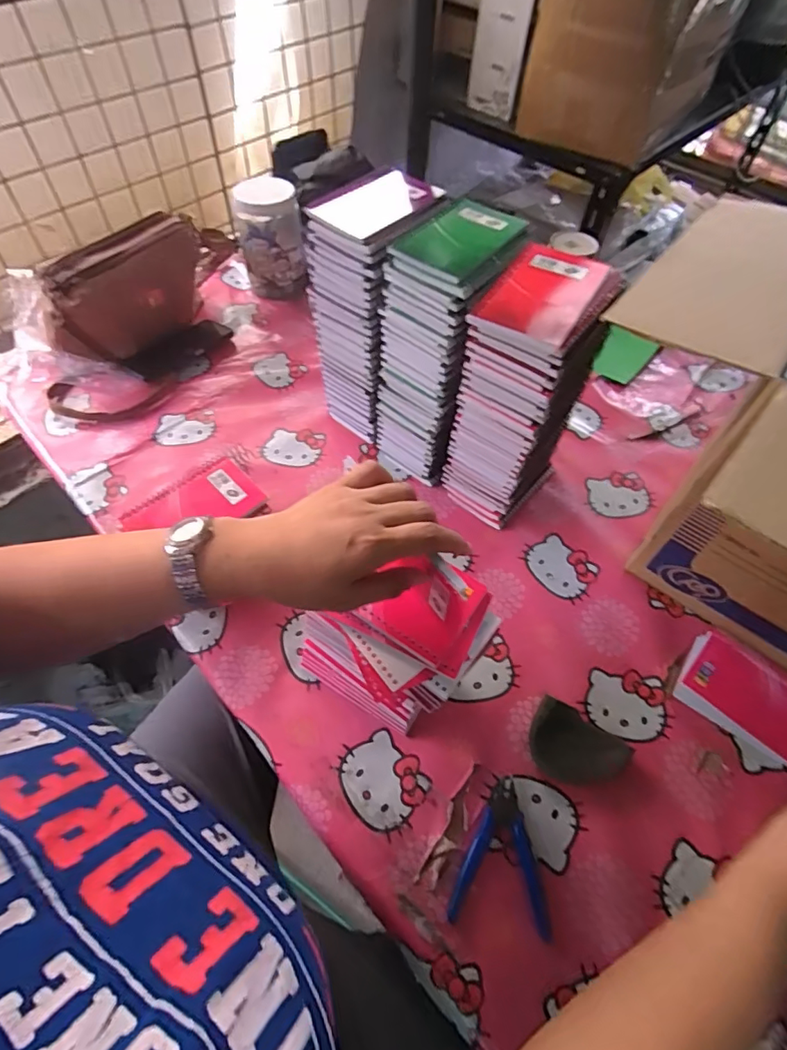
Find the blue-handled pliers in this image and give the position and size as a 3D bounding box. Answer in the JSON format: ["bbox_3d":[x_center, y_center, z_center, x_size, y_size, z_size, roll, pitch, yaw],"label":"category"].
[{"bbox_3d":[0.101,0.293,0.467,0.084,0.007,0.113,11,56,7],"label":"blue-handled pliers"}]

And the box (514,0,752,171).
[{"bbox_3d":[0.383,-0.770,0.845,0.228,0.202,0.298,36,62,21],"label":"box"}]

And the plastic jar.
[{"bbox_3d":[-0.202,-0.477,0.874,0.098,0.170,0.085,-8,56,-5],"label":"plastic jar"}]

